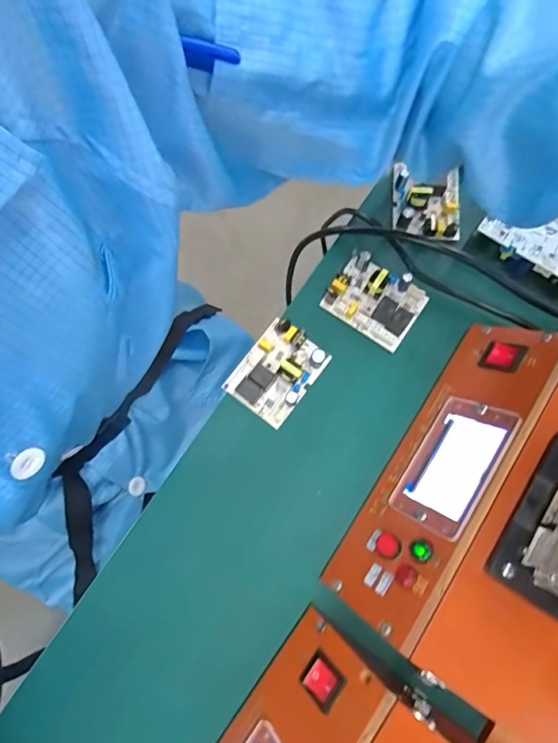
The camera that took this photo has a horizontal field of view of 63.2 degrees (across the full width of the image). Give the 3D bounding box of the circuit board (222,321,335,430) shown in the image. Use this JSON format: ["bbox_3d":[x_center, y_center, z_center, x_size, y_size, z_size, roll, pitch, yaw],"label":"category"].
[{"bbox_3d":[-0.002,-0.001,0.392,0.061,0.026,0.080,37,79,8],"label":"circuit board"}]

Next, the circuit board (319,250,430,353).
[{"bbox_3d":[0.086,-0.066,0.407,0.079,0.025,0.062,34,79,8],"label":"circuit board"}]

